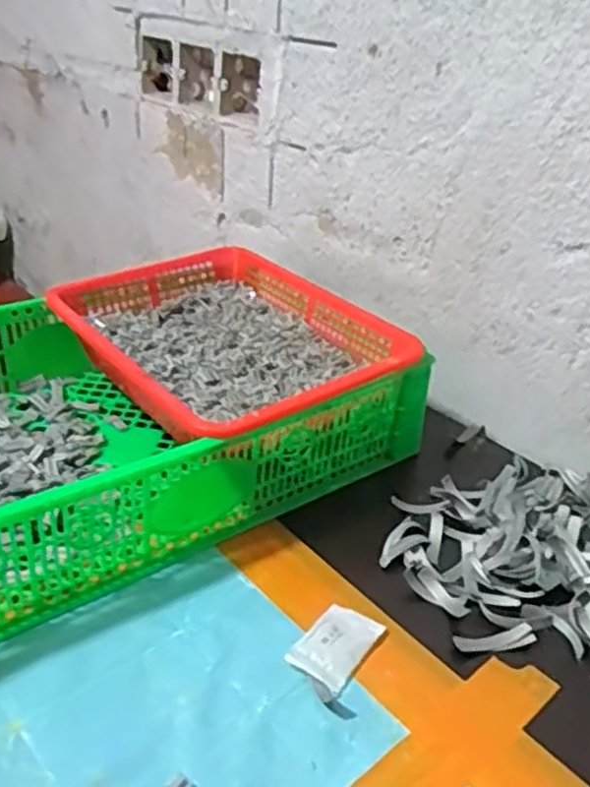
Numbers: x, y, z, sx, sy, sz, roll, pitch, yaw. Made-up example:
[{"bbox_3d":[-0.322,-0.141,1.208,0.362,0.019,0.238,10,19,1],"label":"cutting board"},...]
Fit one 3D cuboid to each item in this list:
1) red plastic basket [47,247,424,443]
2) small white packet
[{"bbox_3d":[-0.059,-0.042,0.683,0.236,0.069,0.298,-18,37,-34],"label":"red plastic basket"},{"bbox_3d":[0.027,0.164,0.483,0.040,0.012,0.071,23,35,29],"label":"small white packet"}]

